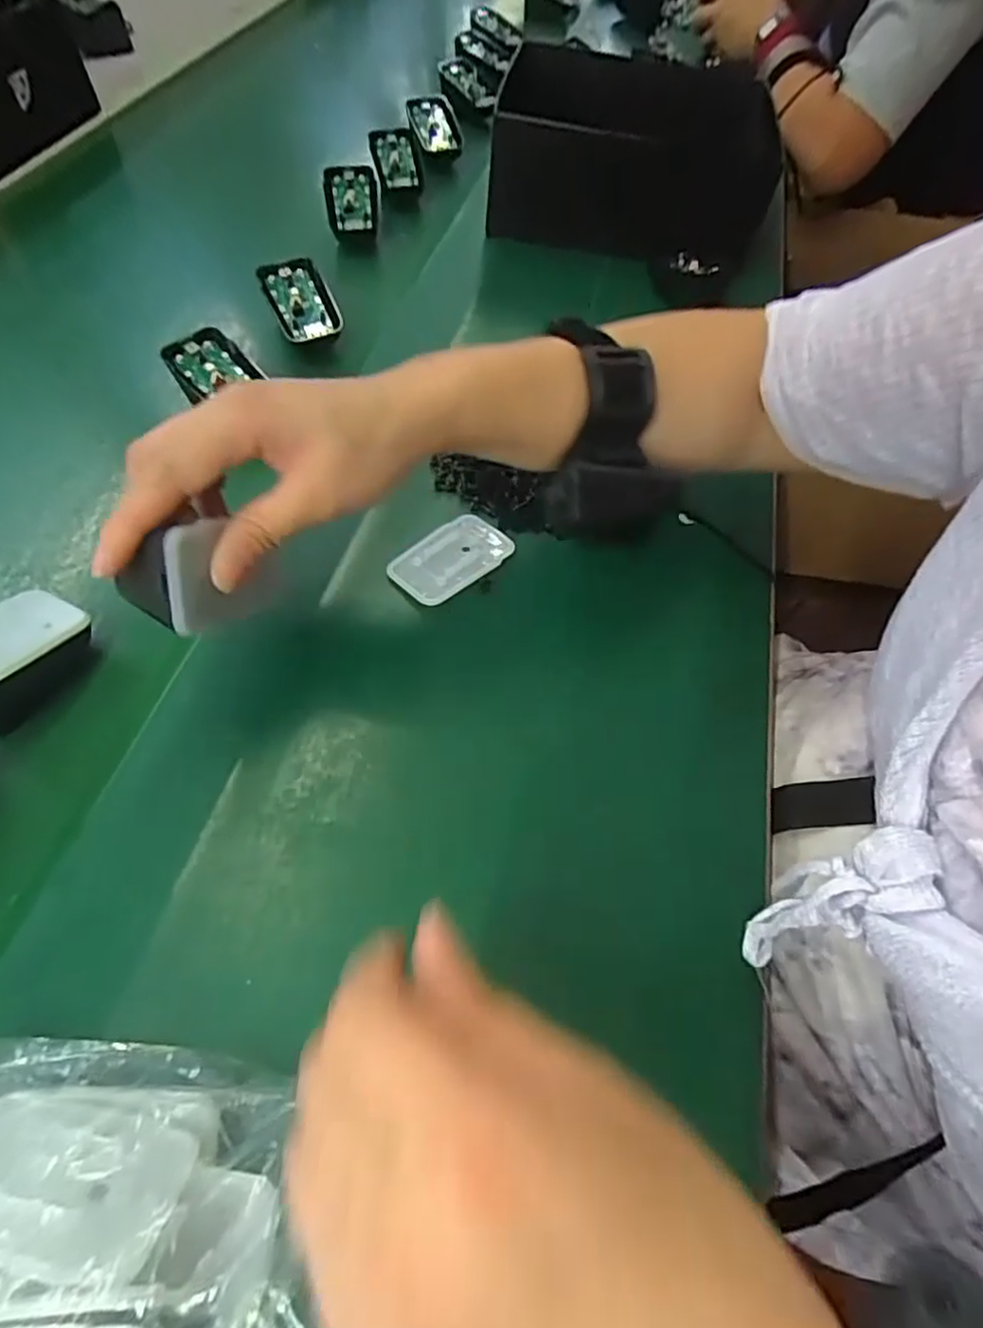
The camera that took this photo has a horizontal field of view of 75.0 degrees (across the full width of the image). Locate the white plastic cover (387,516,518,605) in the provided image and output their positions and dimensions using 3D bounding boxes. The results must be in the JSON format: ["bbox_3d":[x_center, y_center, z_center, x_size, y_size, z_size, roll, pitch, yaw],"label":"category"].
[{"bbox_3d":[-0.025,-0.063,0.372,0.067,0.005,0.044,-36,65,-21],"label":"white plastic cover"}]

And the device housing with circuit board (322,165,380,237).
[{"bbox_3d":[-0.122,-0.401,0.557,0.044,0.011,0.068,-6,82,-2],"label":"device housing with circuit board"}]

